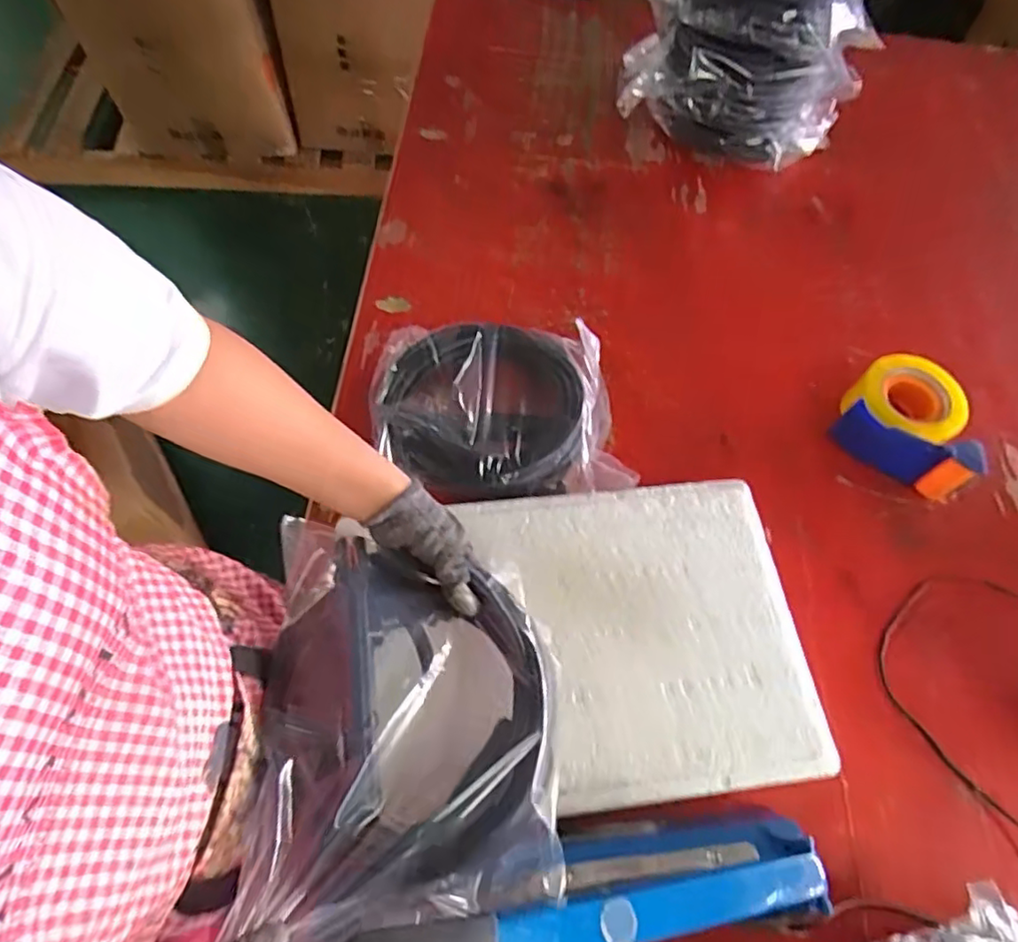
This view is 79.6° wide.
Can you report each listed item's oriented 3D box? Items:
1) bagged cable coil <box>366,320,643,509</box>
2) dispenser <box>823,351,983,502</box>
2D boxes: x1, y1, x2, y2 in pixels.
[{"bbox_3d":[-0.019,-0.074,0.693,0.260,0.055,0.232,-4,64,-6],"label":"bagged cable coil"},{"bbox_3d":[0.473,-0.057,0.717,0.156,0.073,0.126,34,67,13],"label":"dispenser"}]

